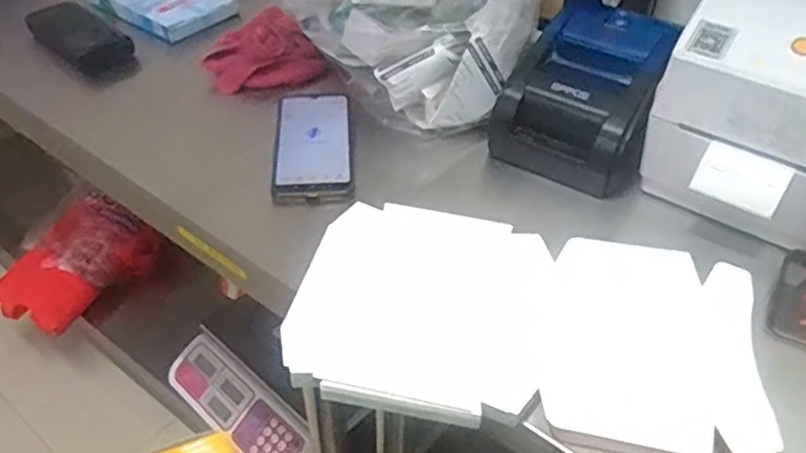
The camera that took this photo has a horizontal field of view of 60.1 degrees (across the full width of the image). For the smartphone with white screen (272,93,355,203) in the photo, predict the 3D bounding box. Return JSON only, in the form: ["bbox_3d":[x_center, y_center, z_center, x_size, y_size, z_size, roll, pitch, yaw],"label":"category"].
[{"bbox_3d":[-0.091,-0.085,0.711,0.075,0.017,0.170,-3,42,-4],"label":"smartphone with white screen"}]

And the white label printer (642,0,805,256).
[{"bbox_3d":[0.309,-0.105,0.568,0.171,0.153,0.205,27,49,27],"label":"white label printer"}]

